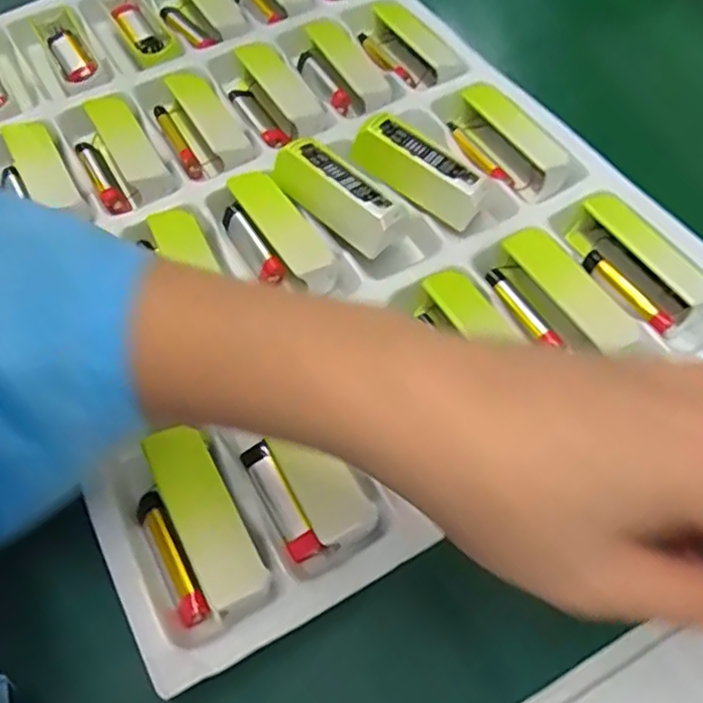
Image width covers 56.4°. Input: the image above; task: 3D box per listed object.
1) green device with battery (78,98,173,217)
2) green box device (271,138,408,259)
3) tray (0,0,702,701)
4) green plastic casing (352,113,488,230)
[{"bbox_3d":[-0.138,-0.116,0.388,0.040,0.023,0.085,-28,63,-13],"label":"green device with battery"},{"bbox_3d":[-0.006,-0.083,0.351,0.076,0.030,0.026,40,32,19],"label":"green box device"},{"bbox_3d":[-0.037,-0.111,0.372,0.323,0.027,0.442,-28,63,-14],"label":"tray"},{"bbox_3d":[0.038,-0.100,0.361,0.075,0.023,0.028,42,51,13],"label":"green plastic casing"}]

